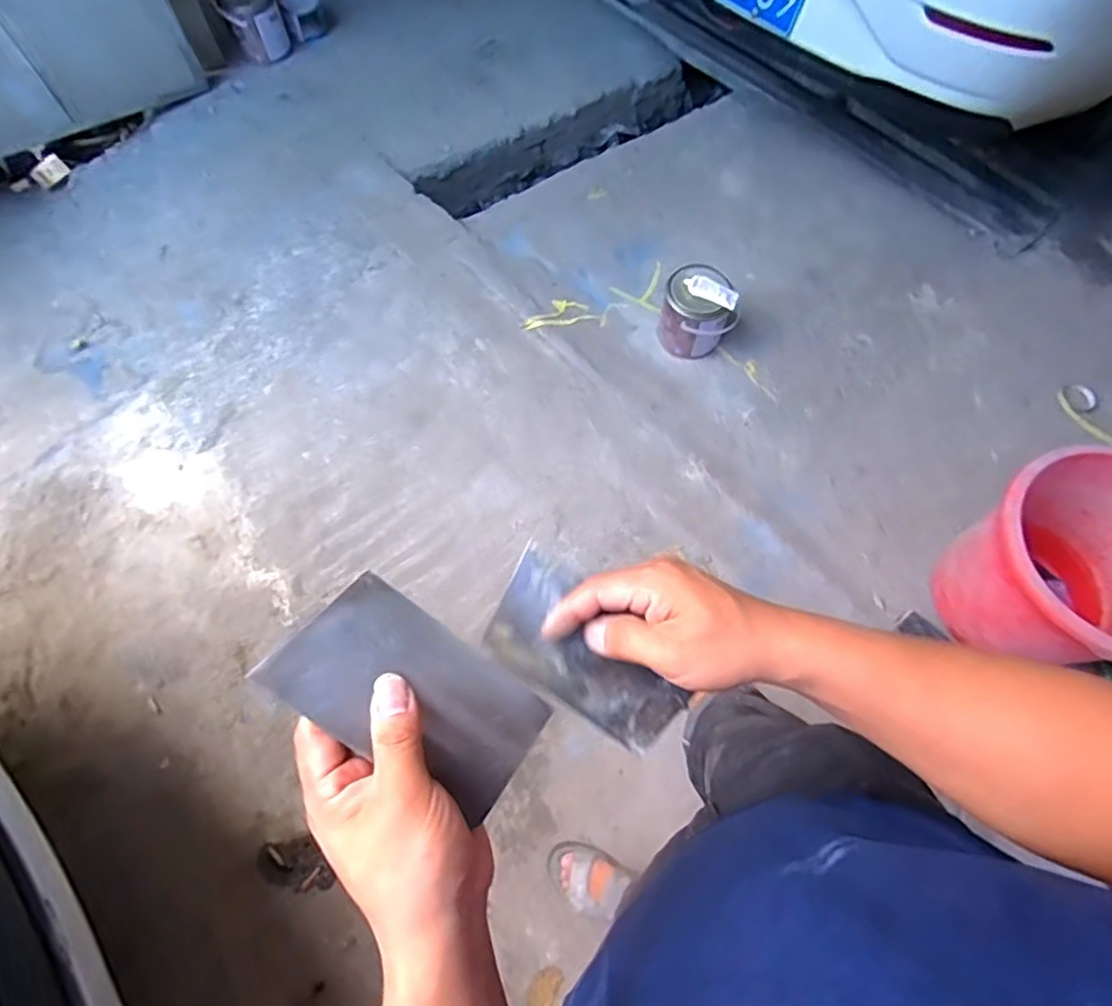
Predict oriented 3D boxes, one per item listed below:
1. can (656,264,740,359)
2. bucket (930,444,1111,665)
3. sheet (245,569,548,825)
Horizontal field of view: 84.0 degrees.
[{"bbox_3d":[0.349,-0.458,1.511,0.177,0.178,0.163,1,66,-1],"label":"can"},{"bbox_3d":[0.937,0.127,1.133,0.360,0.318,0.347,1,66,-1],"label":"bucket"},{"bbox_3d":[-0.073,0.099,0.321,0.134,0.006,0.072,38,75,-10],"label":"sheet"}]

